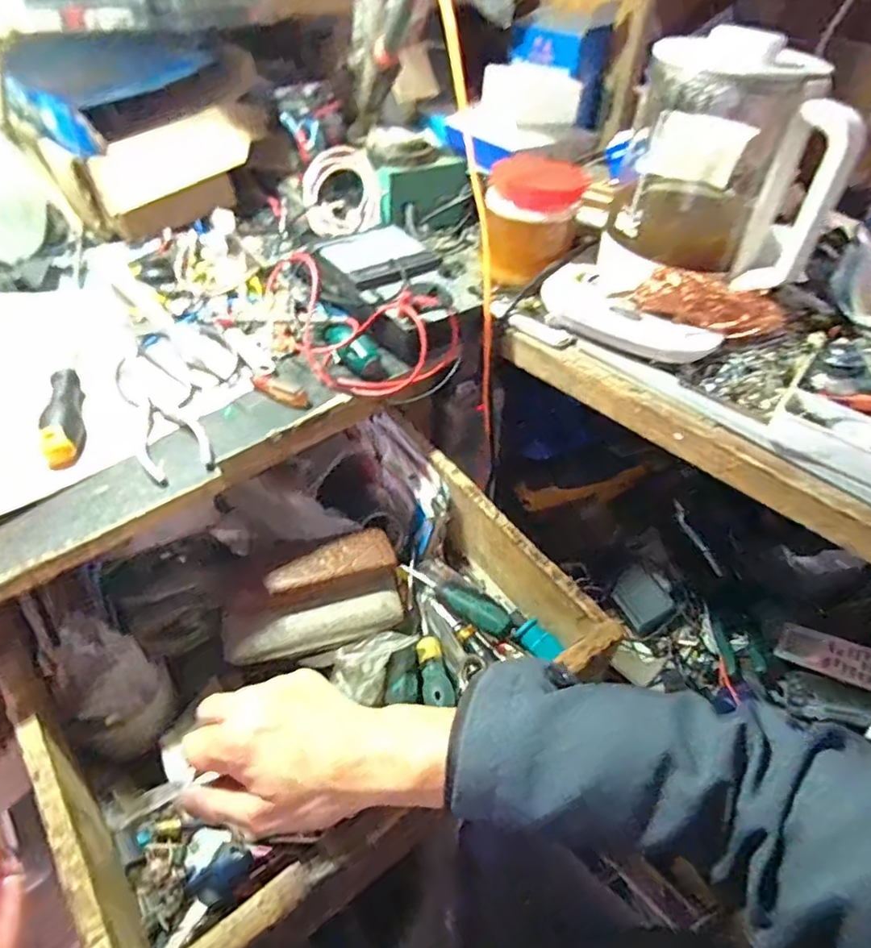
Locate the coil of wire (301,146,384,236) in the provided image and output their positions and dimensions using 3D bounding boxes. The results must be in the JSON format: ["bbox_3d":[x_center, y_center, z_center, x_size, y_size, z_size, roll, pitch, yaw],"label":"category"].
[{"bbox_3d":[-0.110,-0.326,0.706,0.088,0.090,0.033,-16,11,-4],"label":"coil of wire"}]

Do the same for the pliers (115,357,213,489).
[{"bbox_3d":[-0.225,-0.053,0.501,0.052,0.008,0.157,-18,49,-21],"label":"pliers"}]

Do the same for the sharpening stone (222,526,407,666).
[{"bbox_3d":[-0.104,0.109,0.531,0.160,0.040,0.081,-20,49,-23],"label":"sharpening stone"}]

